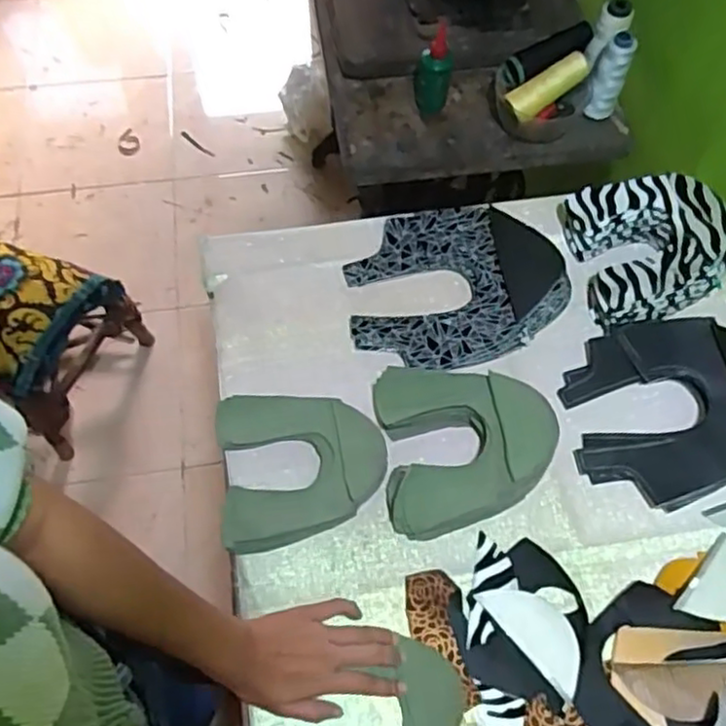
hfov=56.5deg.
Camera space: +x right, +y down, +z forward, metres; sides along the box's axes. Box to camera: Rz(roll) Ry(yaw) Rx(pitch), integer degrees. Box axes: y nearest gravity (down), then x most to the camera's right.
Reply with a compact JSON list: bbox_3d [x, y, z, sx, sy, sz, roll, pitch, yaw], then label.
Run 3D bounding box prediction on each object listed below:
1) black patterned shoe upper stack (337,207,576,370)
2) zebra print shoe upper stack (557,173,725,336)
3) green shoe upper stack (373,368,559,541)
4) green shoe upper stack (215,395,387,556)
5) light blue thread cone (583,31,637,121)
[{"bbox_3d":[0.107,-0.089,0.760,0.245,0.051,0.189,-5,64,-4],"label":"black patterned shoe upper stack"},{"bbox_3d":[0.330,-0.137,0.770,0.161,0.066,0.170,-10,64,-6],"label":"zebra print shoe upper stack"},{"bbox_3d":[0.104,0.078,0.682,0.168,0.037,0.167,-6,64,-4],"label":"green shoe upper stack"},{"bbox_3d":[-0.061,0.102,0.686,0.162,0.025,0.154,-8,64,-5],"label":"green shoe upper stack"},{"bbox_3d":[0.318,-0.364,0.873,0.037,0.123,0.033,21,65,9],"label":"light blue thread cone"}]

